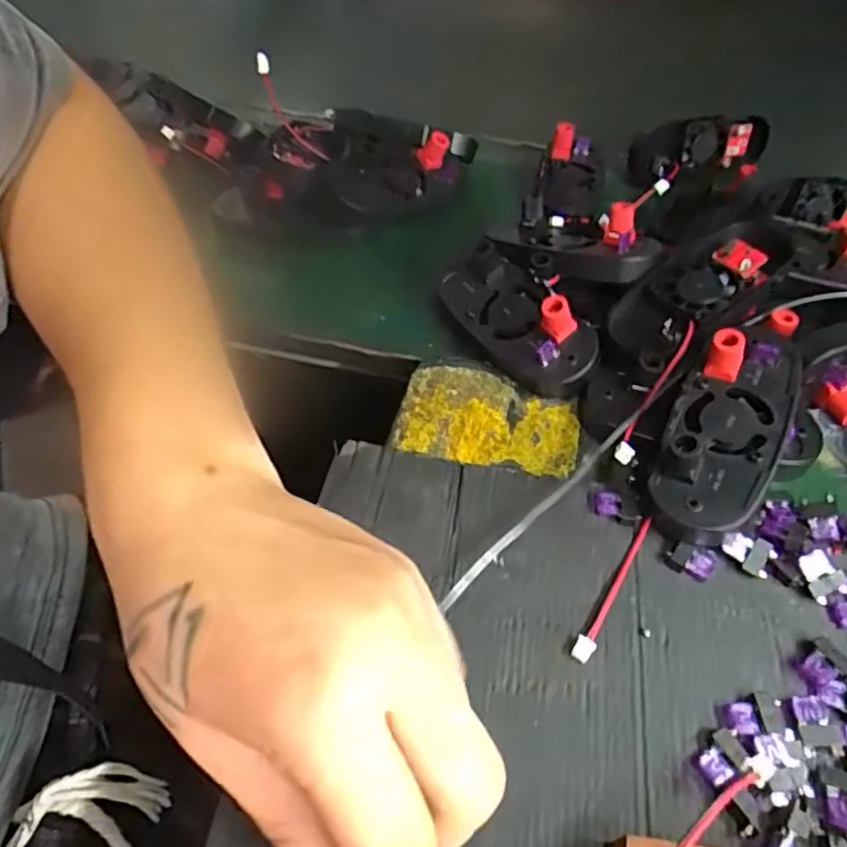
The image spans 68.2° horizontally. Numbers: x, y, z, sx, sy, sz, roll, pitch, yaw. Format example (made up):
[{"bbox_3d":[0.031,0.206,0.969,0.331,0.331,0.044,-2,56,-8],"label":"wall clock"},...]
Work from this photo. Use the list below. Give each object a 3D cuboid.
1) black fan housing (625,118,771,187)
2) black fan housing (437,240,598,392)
[{"bbox_3d":[0.219,-0.219,0.495,0.127,0.041,0.023,-17,53,-14],"label":"black fan housing"},{"bbox_3d":[0.048,-0.065,0.356,0.050,0.037,0.115,-43,60,-3],"label":"black fan housing"}]

